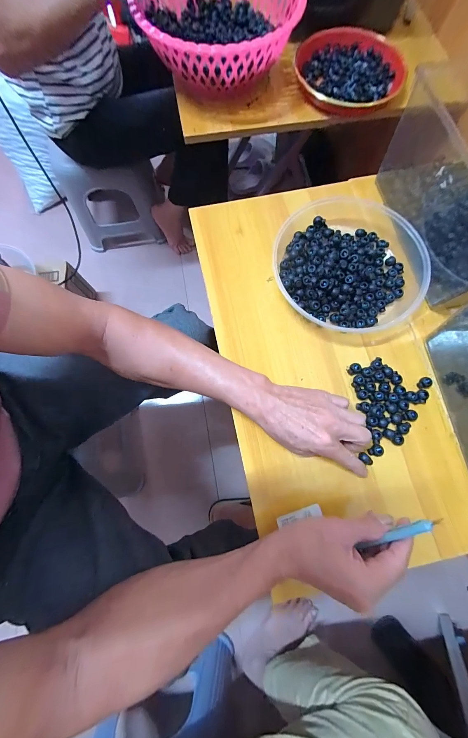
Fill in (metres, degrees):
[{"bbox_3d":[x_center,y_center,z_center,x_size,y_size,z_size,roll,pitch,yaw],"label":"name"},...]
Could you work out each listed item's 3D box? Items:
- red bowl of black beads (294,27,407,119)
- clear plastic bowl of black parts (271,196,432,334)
[{"bbox_3d":[0.232,-0.590,0.528,0.214,0.040,0.211,1,76,1],"label":"red bowl of black beads"},{"bbox_3d":[0.181,-0.165,0.397,0.211,0.056,0.237,44,80,11],"label":"clear plastic bowl of black parts"}]

